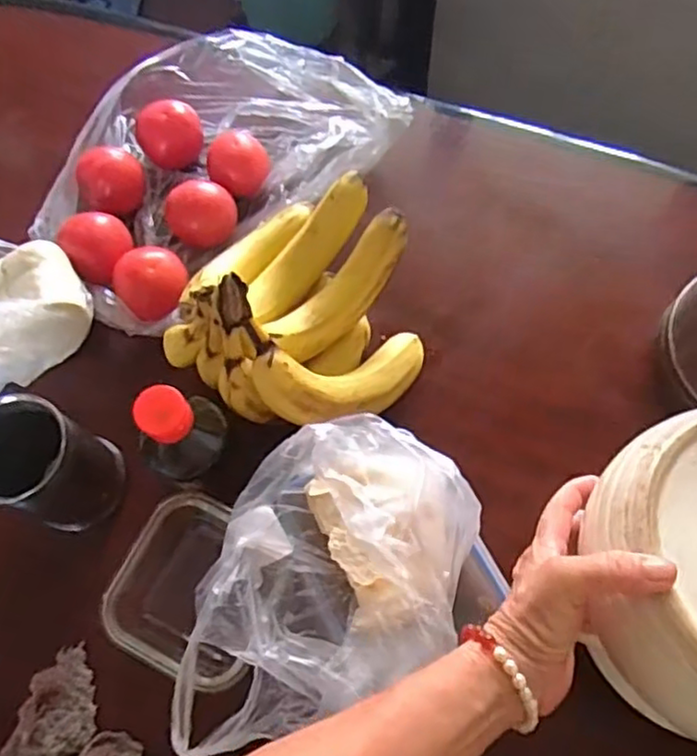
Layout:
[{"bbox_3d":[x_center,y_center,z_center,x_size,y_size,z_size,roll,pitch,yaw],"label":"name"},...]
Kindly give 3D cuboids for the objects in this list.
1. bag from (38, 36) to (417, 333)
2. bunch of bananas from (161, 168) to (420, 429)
[{"bbox_3d":[-0.127,-0.189,0.596,0.310,0.058,0.216,-43,75,-14],"label":"bag"},{"bbox_3d":[-0.030,-0.056,0.491,0.171,0.101,0.191,23,72,9],"label":"bunch of bananas"}]

